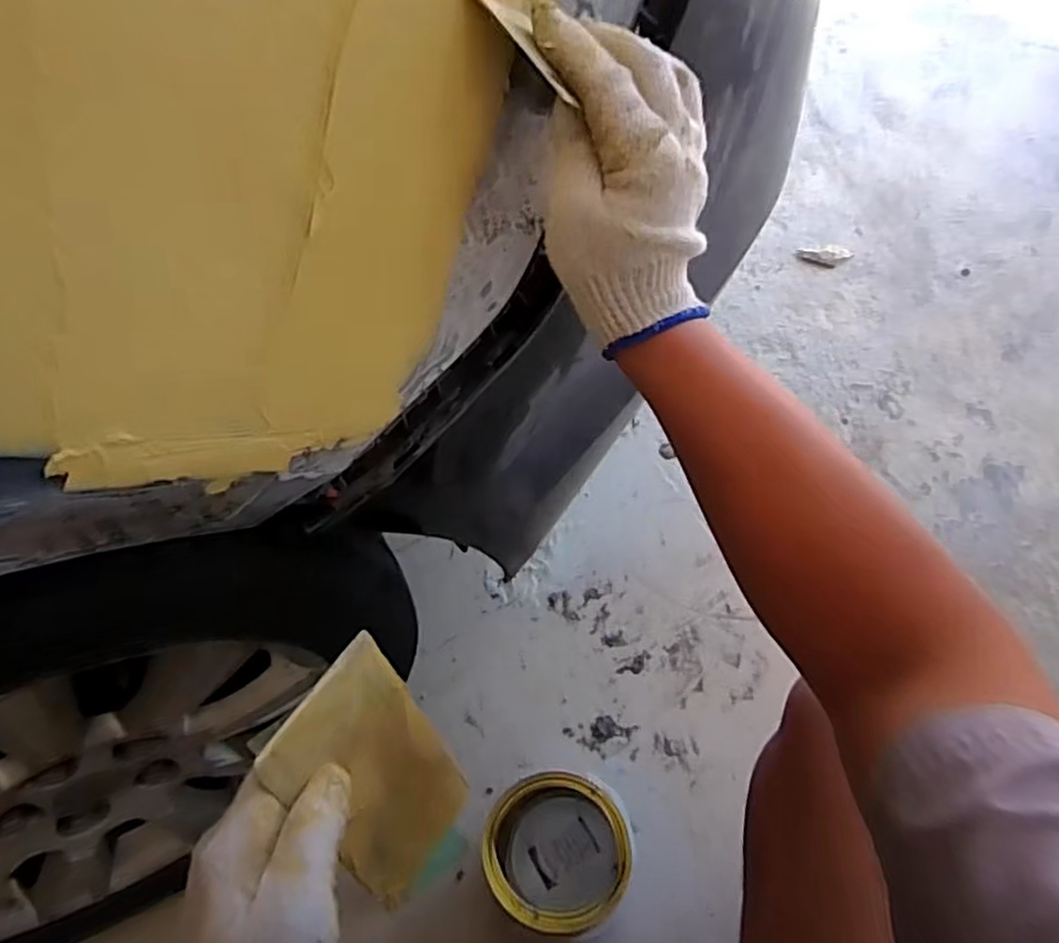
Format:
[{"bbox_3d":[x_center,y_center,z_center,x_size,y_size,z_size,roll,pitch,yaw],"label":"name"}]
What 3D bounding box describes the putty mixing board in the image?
[{"bbox_3d":[-0.081,0.183,0.408,0.006,0.181,0.085,5,41,34],"label":"putty mixing board"}]

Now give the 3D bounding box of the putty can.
[{"bbox_3d":[0.032,0.438,0.804,0.151,0.153,0.150,0,59,4],"label":"putty can"}]

